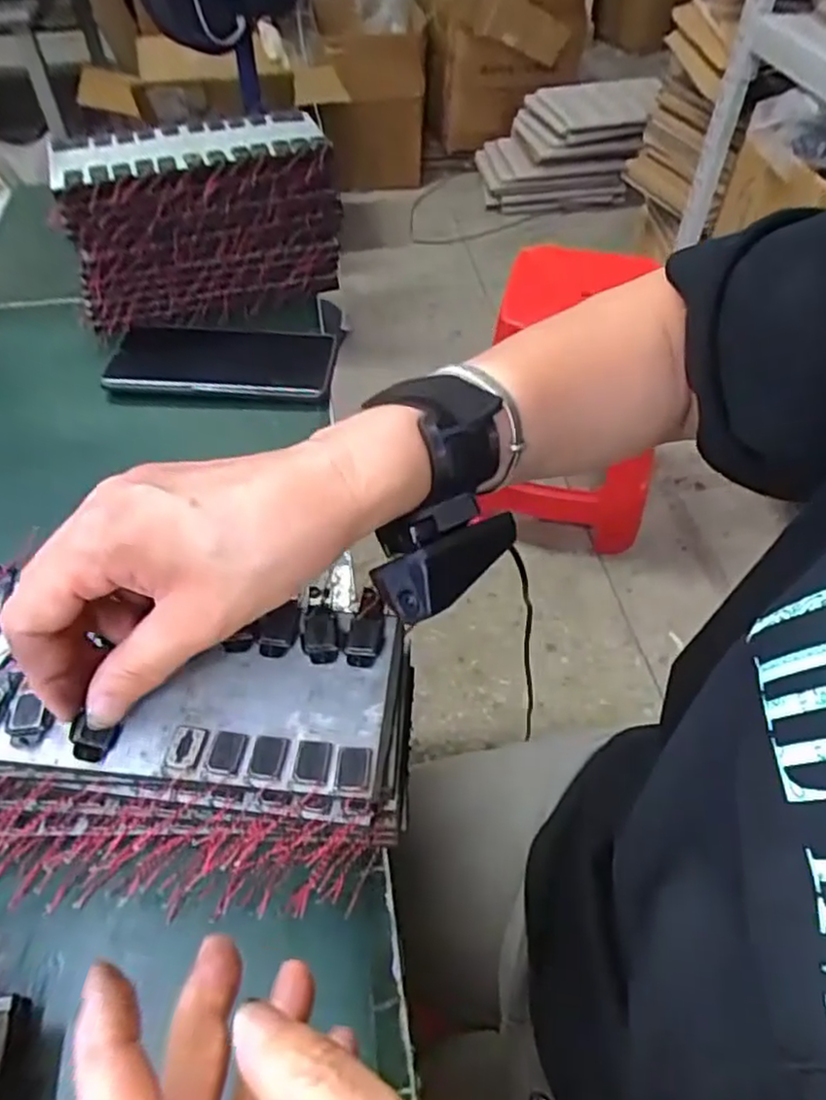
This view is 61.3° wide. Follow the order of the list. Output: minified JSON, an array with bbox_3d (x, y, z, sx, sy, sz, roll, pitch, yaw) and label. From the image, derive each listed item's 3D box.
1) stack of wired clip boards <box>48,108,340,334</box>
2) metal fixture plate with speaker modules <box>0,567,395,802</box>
[{"bbox_3d":[-0.164,-0.254,0.544,0.198,0.110,0.095,-25,54,-17],"label":"stack of wired clip boards"},{"bbox_3d":[-0.111,0.050,0.286,0.202,0.008,0.087,4,51,2],"label":"metal fixture plate with speaker modules"}]

